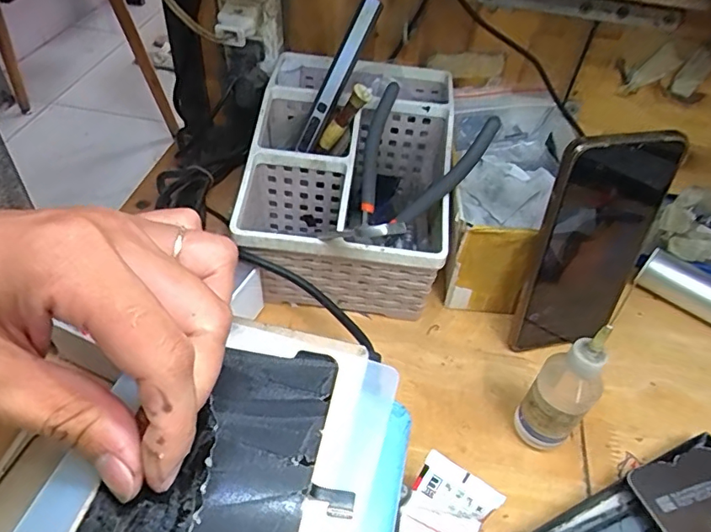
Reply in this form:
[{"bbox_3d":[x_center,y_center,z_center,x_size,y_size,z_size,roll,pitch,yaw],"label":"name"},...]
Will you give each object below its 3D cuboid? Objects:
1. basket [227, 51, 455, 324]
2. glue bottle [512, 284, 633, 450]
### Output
[{"bbox_3d":[-0.004,-0.075,0.438,0.156,0.101,0.203,9,46,3],"label":"basket"},{"bbox_3d":[0.125,0.065,0.306,0.033,0.124,0.027,32,52,23],"label":"glue bottle"}]

